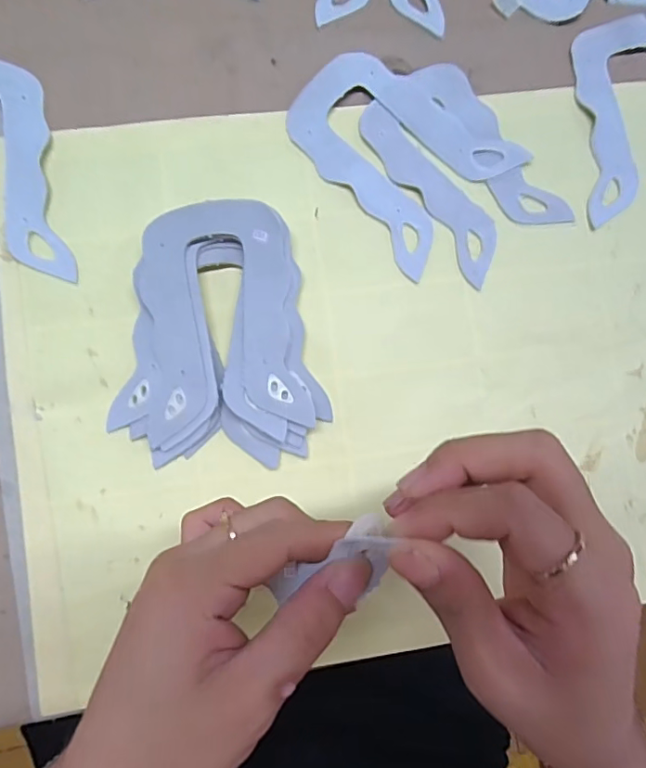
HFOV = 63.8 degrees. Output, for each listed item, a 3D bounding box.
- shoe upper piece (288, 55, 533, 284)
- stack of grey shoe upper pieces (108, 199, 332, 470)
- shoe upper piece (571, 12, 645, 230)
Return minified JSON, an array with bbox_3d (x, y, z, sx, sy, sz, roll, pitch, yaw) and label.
[{"bbox_3d":[0.041,-0.140,0.308,0.122,0.004,0.097,41,83,-1],"label":"shoe upper piece"},{"bbox_3d":[-0.055,-0.028,0.285,0.109,0.022,0.135,1,86,-5],"label":"stack of grey shoe upper pieces"},{"bbox_3d":[0.207,-0.169,0.321,0.105,0.007,0.120,-11,87,-6],"label":"shoe upper piece"}]

